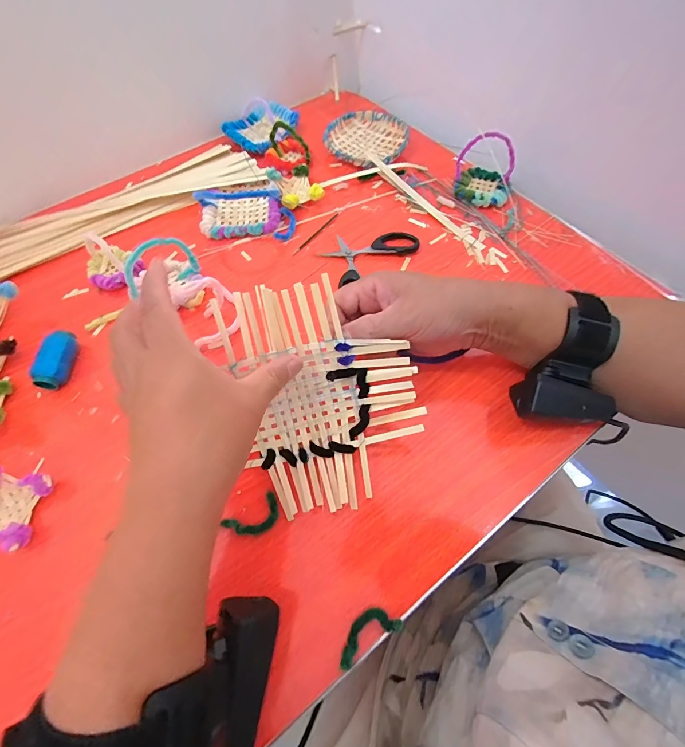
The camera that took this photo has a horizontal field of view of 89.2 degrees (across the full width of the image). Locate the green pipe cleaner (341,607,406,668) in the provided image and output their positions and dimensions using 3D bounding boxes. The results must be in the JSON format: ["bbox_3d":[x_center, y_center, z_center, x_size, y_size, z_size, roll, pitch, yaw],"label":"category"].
[{"bbox_3d":[0.016,0.168,0.227,0.044,0.010,0.019,-28,66,-13],"label":"green pipe cleaner"}]

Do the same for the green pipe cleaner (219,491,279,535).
[{"bbox_3d":[-0.066,0.110,0.263,0.039,0.006,0.022,-31,67,-14],"label":"green pipe cleaner"}]

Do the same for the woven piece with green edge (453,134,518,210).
[{"bbox_3d":[0.169,-0.242,0.408,0.065,0.060,0.056,15,64,8],"label":"woven piece with green edge"}]

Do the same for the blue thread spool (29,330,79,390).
[{"bbox_3d":[-0.261,-0.011,0.321,0.025,0.024,0.054,-6,63,-2],"label":"blue thread spool"}]

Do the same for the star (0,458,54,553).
[{"bbox_3d":[-0.254,0.100,0.262,0.050,0.028,0.056,4,63,3],"label":"star"}]

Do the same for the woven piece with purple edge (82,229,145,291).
[{"bbox_3d":[-0.252,-0.122,0.371,0.054,0.035,0.063,-40,69,-18],"label":"woven piece with purple edge"}]

